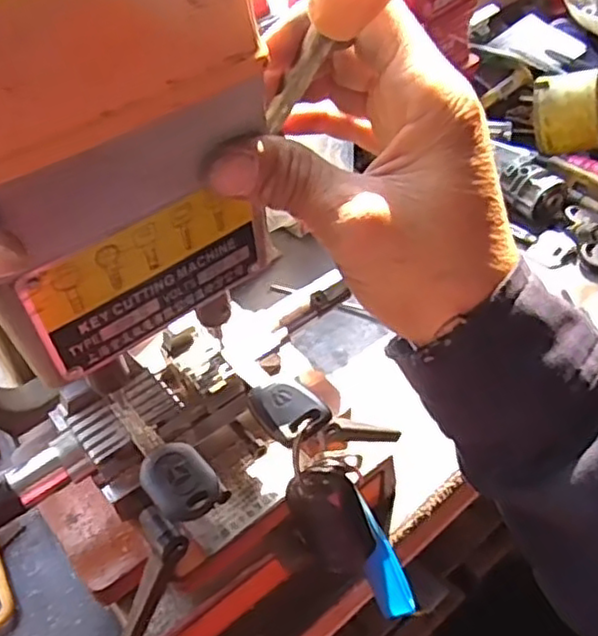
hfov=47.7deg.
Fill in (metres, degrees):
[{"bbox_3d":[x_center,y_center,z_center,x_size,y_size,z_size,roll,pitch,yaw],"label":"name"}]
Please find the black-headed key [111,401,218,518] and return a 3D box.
[{"bbox_3d":[-0.058,0.055,0.278,0.025,0.009,0.065,-33,55,-21],"label":"black-headed key"}]

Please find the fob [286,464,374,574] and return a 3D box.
[{"bbox_3d":[0.016,0.093,0.312,0.031,0.067,0.014,-16,31,5],"label":"fob"}]

